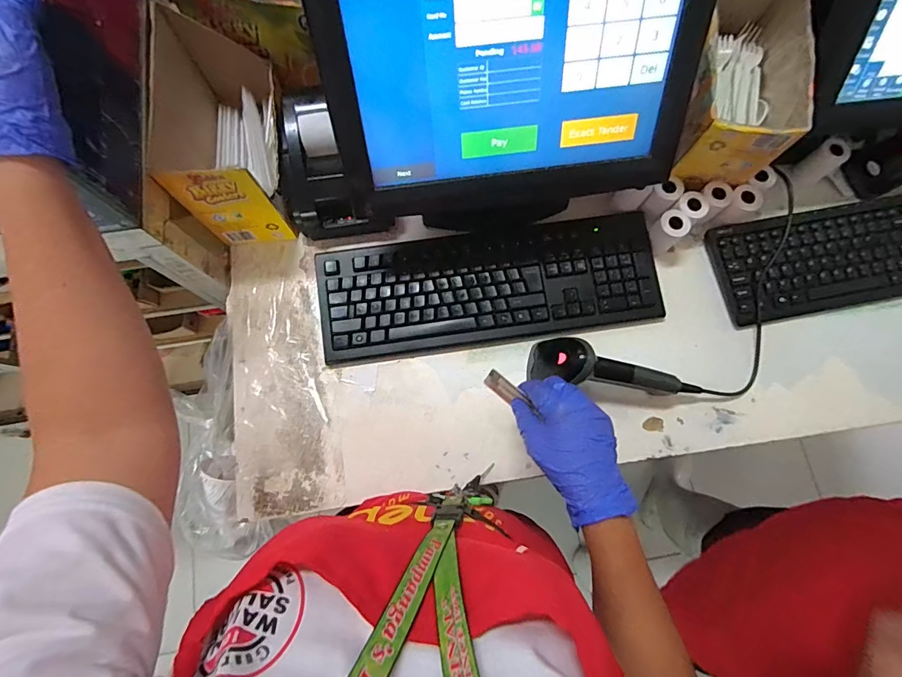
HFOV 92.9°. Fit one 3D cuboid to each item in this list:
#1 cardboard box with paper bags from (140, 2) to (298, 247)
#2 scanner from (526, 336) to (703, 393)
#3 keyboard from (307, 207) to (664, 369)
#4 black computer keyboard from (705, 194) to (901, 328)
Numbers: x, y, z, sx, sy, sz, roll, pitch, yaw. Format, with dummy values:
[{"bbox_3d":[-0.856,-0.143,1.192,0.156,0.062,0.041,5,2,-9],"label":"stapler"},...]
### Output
[{"bbox_3d":[-0.282,-0.246,0.538,0.105,0.152,0.289,-8,77,-2],"label":"cardboard box with paper bags"},{"bbox_3d":[0.201,0.043,0.520,0.201,0.086,0.058,19,77,4],"label":"scanner"},{"bbox_3d":[0.053,-0.069,0.577,0.447,0.031,0.147,-8,77,-2],"label":"keyboard"},{"bbox_3d":[0.573,-0.121,0.592,0.422,0.021,0.140,-10,77,-3],"label":"black computer keyboard"}]

